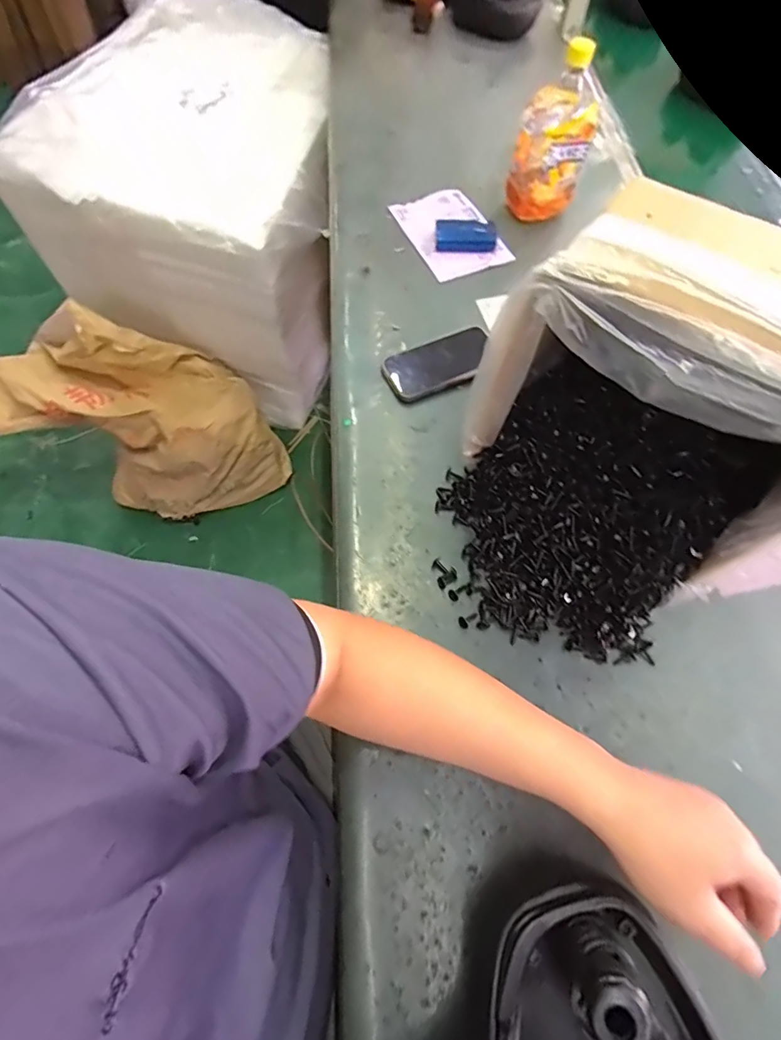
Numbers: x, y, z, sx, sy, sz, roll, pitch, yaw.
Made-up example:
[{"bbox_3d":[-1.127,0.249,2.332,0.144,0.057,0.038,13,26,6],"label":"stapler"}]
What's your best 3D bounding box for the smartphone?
[{"bbox_3d":[0.066,-0.207,0.632,0.149,0.009,0.080,-21,67,-12],"label":"smartphone"}]

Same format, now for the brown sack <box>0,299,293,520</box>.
[{"bbox_3d":[-0.601,-0.241,1.226,0.578,0.463,0.319,-12,66,-8],"label":"brown sack"}]

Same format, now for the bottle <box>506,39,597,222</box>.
[{"bbox_3d":[0.237,-0.549,0.694,0.103,0.204,0.088,17,65,6],"label":"bottle"}]

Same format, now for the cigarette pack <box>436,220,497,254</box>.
[{"bbox_3d":[0.115,-0.436,0.728,0.090,0.020,0.058,8,65,1],"label":"cigarette pack"}]

